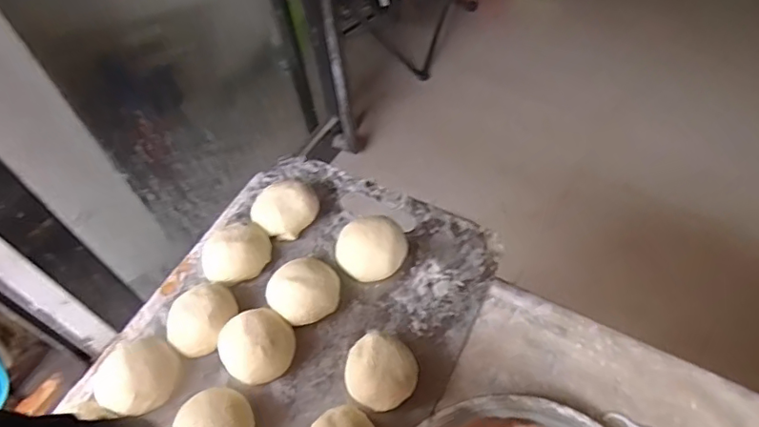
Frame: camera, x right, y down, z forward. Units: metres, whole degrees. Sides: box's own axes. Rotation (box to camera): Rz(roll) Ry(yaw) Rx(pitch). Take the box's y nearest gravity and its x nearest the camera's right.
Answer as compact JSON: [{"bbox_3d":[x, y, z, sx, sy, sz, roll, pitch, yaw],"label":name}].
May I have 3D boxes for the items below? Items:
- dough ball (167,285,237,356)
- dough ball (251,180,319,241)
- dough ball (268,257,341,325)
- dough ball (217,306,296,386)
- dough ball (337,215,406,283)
[{"bbox_3d":[-0.177,0.105,0.538,0.059,0.031,0.070,31,64,22],"label":"dough ball"},{"bbox_3d":[-0.106,-0.009,0.602,0.061,0.036,0.067,-2,57,3],"label":"dough ball"},{"bbox_3d":[-0.075,0.075,0.543,0.064,0.028,0.070,-2,57,3],"label":"dough ball"},{"bbox_3d":[-0.117,0.124,0.514,0.067,0.031,0.065,-2,57,3],"label":"dough ball"},{"bbox_3d":[-0.009,0.032,0.565,0.073,0.039,0.063,-10,56,-2],"label":"dough ball"}]

